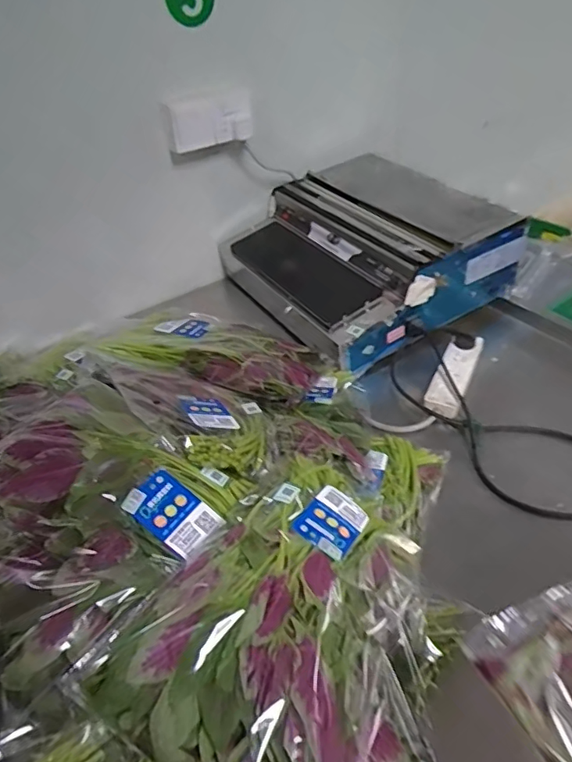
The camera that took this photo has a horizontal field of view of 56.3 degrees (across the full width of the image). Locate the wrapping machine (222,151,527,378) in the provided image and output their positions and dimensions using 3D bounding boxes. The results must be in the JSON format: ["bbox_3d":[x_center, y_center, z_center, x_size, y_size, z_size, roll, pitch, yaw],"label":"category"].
[{"bbox_3d":[0.152,-0.273,1.134,0.435,0.200,0.495,-25,43,-22],"label":"wrapping machine"}]

